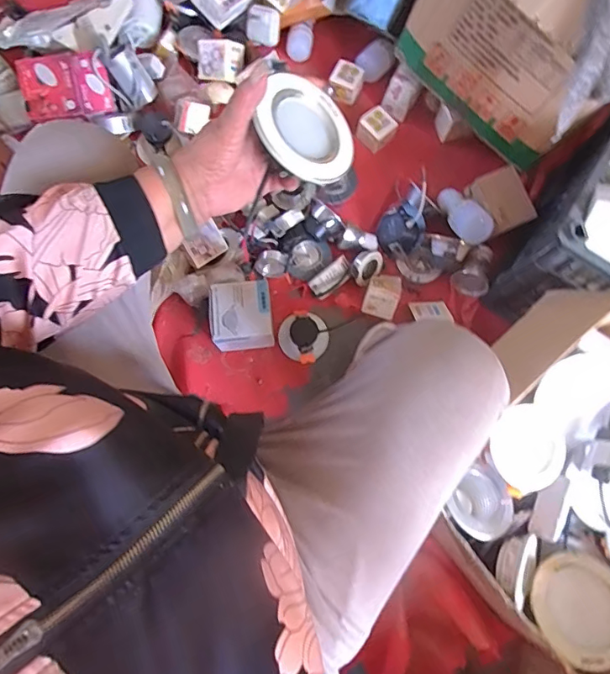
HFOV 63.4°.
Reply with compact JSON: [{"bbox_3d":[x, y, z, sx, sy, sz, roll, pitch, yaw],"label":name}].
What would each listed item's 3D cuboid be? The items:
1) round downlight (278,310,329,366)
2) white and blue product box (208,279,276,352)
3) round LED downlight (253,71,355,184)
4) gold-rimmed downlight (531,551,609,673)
[{"bbox_3d":[-0.002,-0.002,0.865,0.088,0.039,0.083,0,78,-1],"label":"round downlight"},{"bbox_3d":[-0.104,-0.035,0.840,0.108,0.084,0.104,-8,78,-3],"label":"white and blue product box"},{"bbox_3d":[-0.003,-0.176,0.424,0.088,0.040,0.085,13,79,-27],"label":"round LED downlight"},{"bbox_3d":[0.316,0.317,0.575,0.115,0.040,0.111,-26,62,-20],"label":"gold-rimmed downlight"}]

